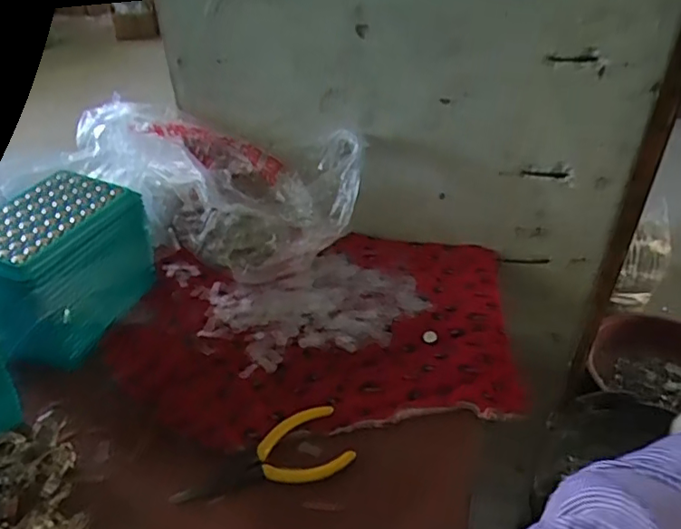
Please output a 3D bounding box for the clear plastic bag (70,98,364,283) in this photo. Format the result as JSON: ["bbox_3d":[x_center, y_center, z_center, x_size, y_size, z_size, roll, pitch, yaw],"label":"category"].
[{"bbox_3d":[-0.128,-0.080,0.564,0.280,0.110,0.114,14,39,18],"label":"clear plastic bag"}]

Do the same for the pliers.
[{"bbox_3d":[-0.055,0.132,0.391,0.119,0.008,0.048,-10,38,-12],"label":"pliers"}]

